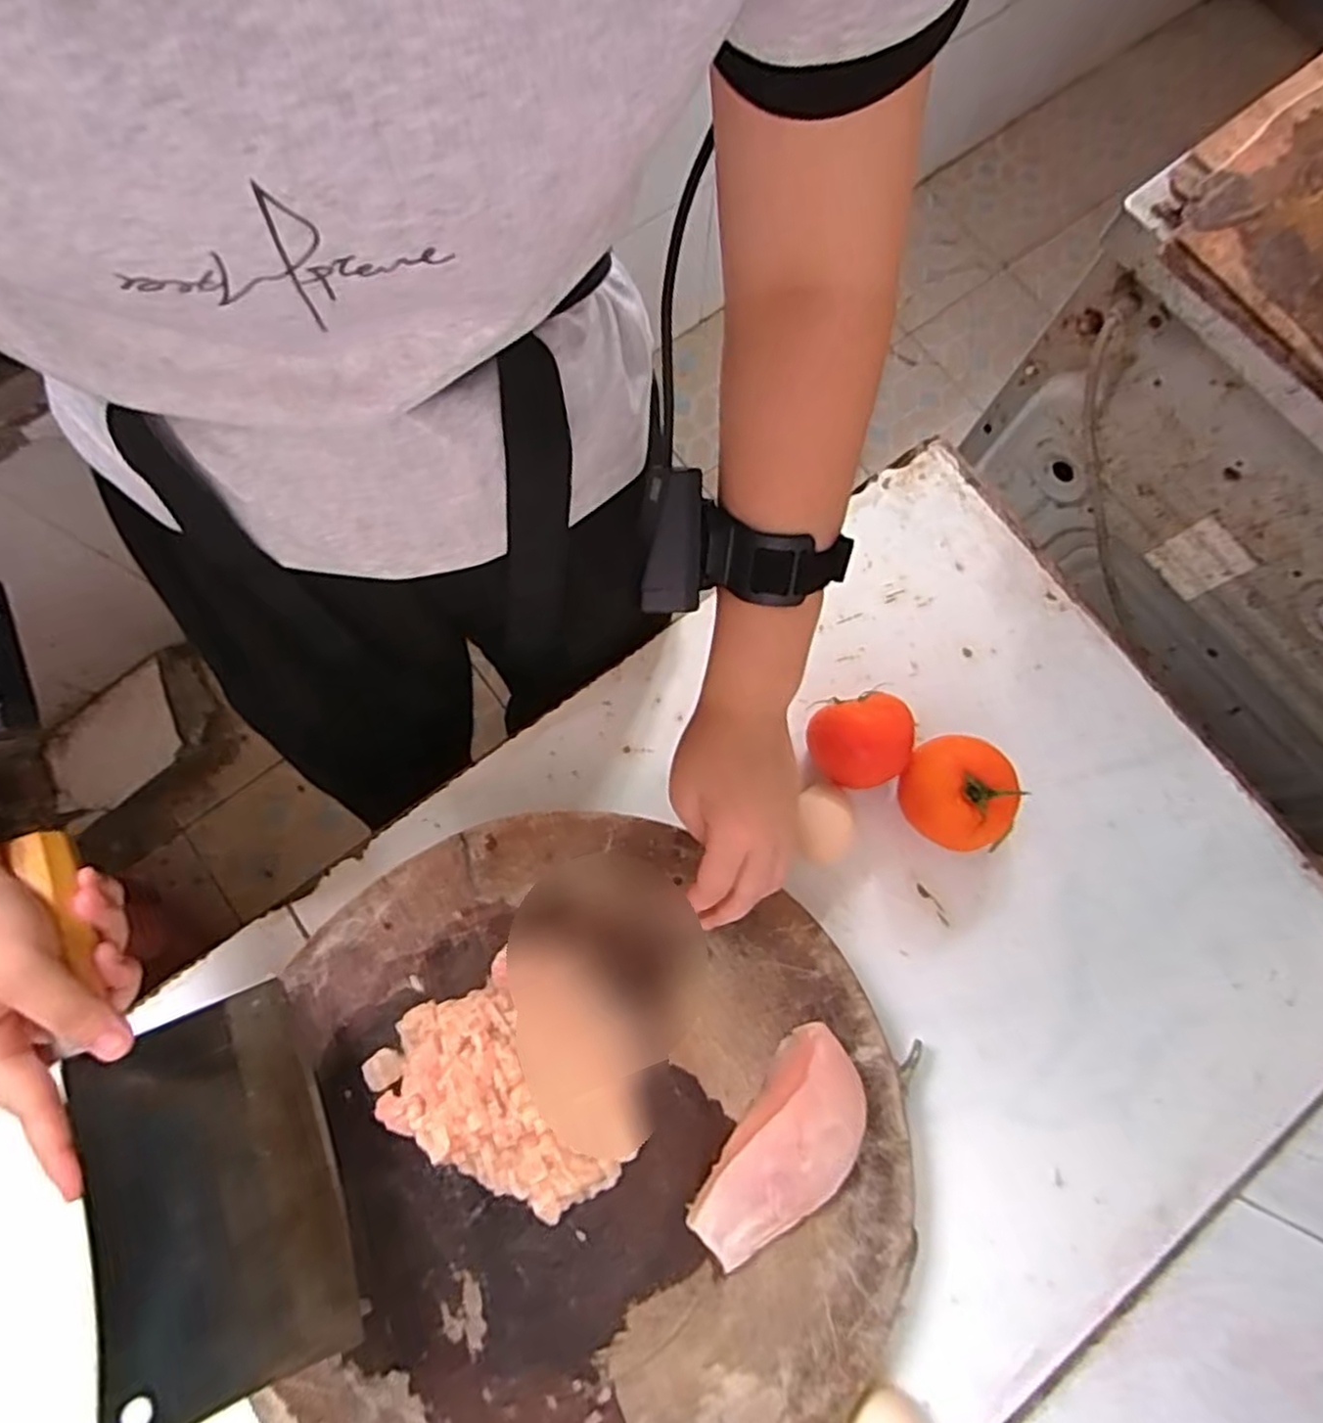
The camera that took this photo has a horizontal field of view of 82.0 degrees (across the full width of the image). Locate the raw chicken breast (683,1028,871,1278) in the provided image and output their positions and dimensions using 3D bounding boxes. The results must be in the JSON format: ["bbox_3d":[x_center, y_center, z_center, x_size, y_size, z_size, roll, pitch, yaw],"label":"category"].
[{"bbox_3d":[0.071,0.247,0.424,0.059,0.035,0.128,35,78,5],"label":"raw chicken breast"}]

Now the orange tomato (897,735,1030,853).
[{"bbox_3d":[0.192,0.056,0.501,0.064,0.058,0.070,-10,76,-3],"label":"orange tomato"}]

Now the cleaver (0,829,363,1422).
[{"bbox_3d":[-0.230,0.185,0.365,0.028,0.108,0.264,-28,78,30],"label":"cleaver"}]

